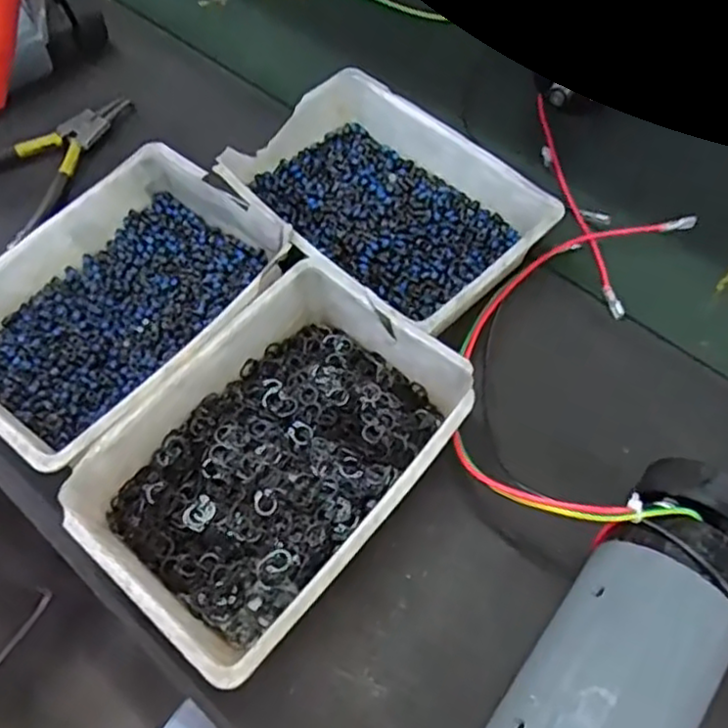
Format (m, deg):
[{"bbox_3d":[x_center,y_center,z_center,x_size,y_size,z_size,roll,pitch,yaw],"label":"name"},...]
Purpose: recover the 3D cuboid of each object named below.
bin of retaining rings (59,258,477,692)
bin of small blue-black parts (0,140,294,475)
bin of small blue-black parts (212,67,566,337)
[{"bbox_3d":[-0.048,0.050,0.383,0.141,0.055,0.201,35,65,19],"label":"bin of retaining rings"},{"bbox_3d":[-0.155,-0.037,0.435,0.148,0.055,0.201,35,65,19],"label":"bin of small blue-black parts"},{"bbox_3d":[0.015,-0.108,0.477,0.206,0.048,0.148,38,66,20],"label":"bin of small blue-black parts"}]

